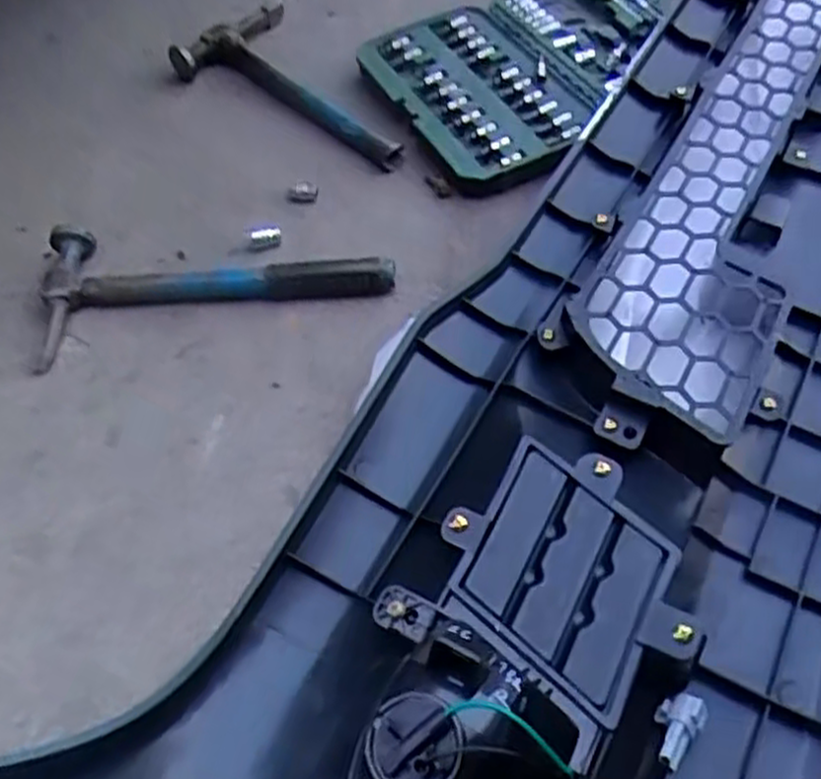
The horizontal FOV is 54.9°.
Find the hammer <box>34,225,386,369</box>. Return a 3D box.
[{"bbox_3d":[-0.165,-0.094,0.670,0.297,0.033,0.118,-5,56,1],"label":"hammer"}]

